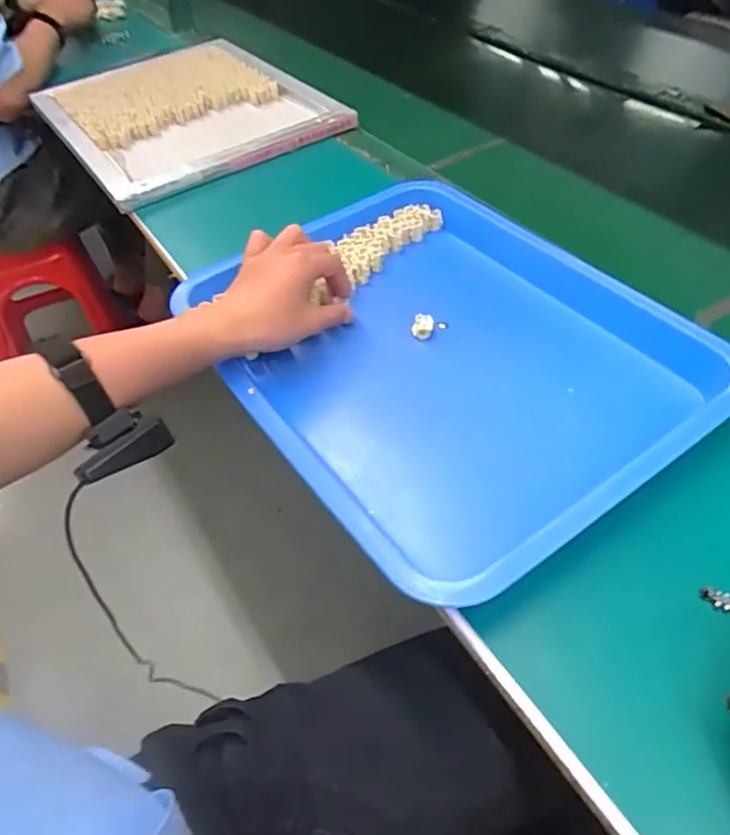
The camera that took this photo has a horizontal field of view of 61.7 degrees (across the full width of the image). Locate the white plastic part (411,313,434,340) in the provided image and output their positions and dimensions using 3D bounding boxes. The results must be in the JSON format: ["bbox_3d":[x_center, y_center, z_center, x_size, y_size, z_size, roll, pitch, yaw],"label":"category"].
[{"bbox_3d":[0.053,-0.085,0.569,0.020,0.020,0.016,1,48,5],"label":"white plastic part"}]

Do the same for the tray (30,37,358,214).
[{"bbox_3d":[-0.293,-0.501,0.979,0.377,0.030,0.481,-26,51,-18],"label":"tray"}]

